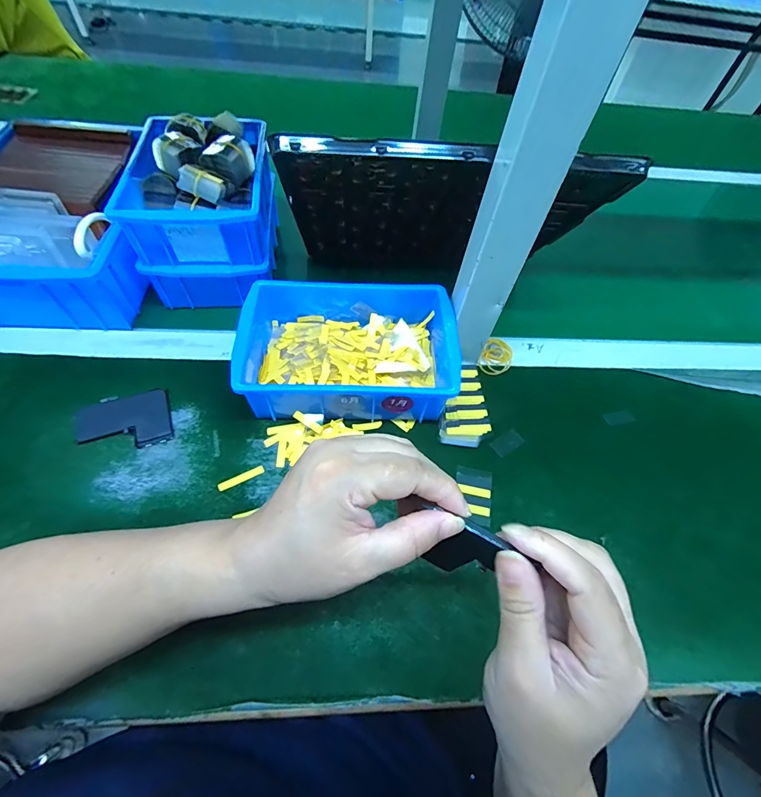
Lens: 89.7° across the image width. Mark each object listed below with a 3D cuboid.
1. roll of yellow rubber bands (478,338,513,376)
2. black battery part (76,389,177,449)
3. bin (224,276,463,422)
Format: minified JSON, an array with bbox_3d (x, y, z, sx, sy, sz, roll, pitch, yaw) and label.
[{"bbox_3d":[0.131,-0.047,0.432,0.034,0.008,0.051,22,58,9],"label":"roll of yellow rubber bands"},{"bbox_3d":[-0.239,0.022,0.356,0.082,0.005,0.058,-14,60,-14],"label":"black battery part"},{"bbox_3d":[-0.031,-0.046,0.384,0.197,0.067,0.135,0,58,-6],"label":"bin"}]

